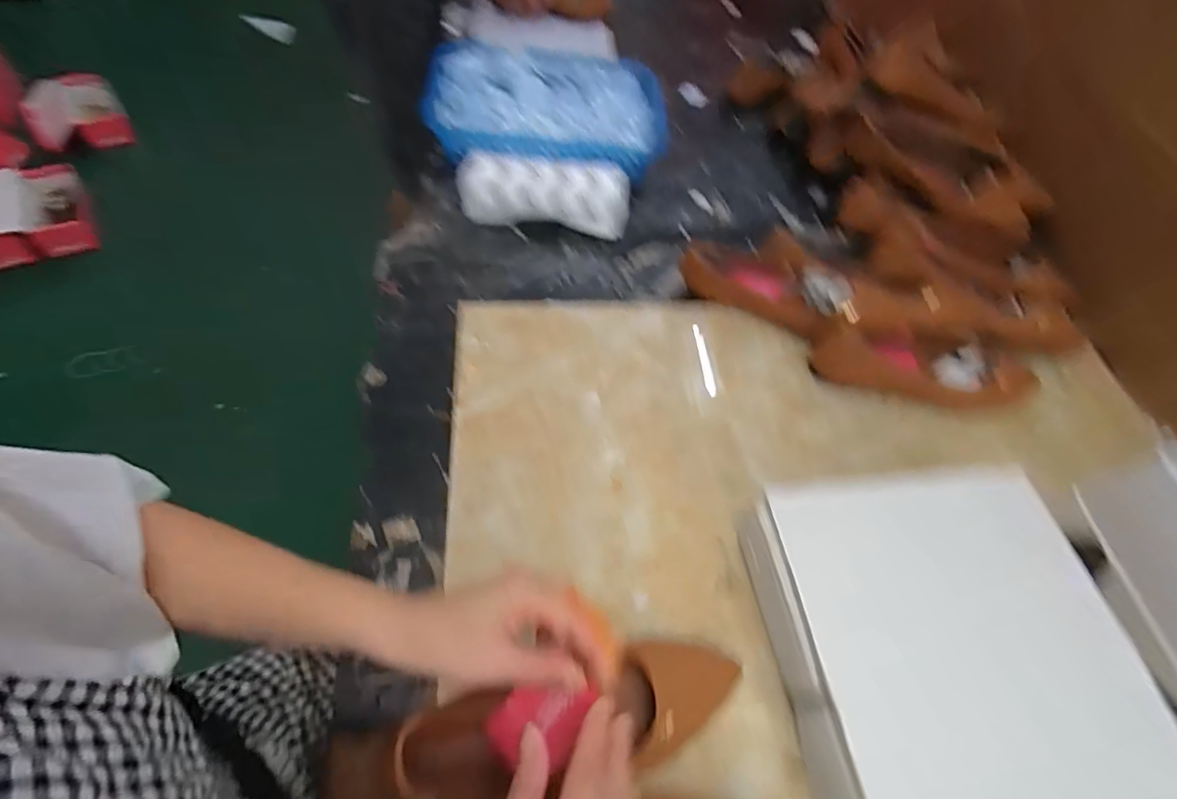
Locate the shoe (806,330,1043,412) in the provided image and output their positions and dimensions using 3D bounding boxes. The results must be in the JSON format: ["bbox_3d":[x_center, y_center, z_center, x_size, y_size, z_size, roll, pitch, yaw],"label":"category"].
[{"bbox_3d":[0.383,-0.049,0.602,0.254,0.049,0.087,9,57,-1],"label":"shoe"}]

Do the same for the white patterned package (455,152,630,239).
[{"bbox_3d":[-0.056,-0.273,0.702,0.211,0.071,0.074,3,57,-5],"label":"white patterned package"}]

